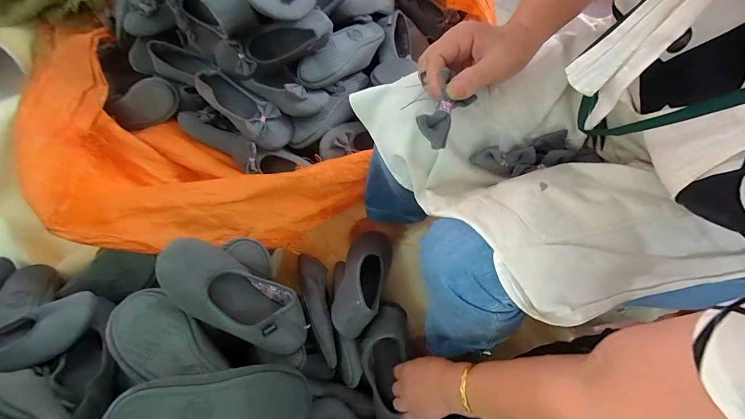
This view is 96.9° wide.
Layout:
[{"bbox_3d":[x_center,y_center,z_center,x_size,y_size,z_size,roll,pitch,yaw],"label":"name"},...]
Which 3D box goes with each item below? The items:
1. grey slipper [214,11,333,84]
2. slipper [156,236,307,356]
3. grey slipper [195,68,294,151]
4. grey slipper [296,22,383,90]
[{"bbox_3d":[-0.201,-0.328,0.667,0.250,0.092,0.070,-16,66,9],"label":"grey slipper"},{"bbox_3d":[-0.205,0.132,0.495,0.242,0.060,0.099,36,68,-9],"label":"slipper"},{"bbox_3d":[-0.276,-0.220,0.716,0.230,0.060,0.092,37,91,0],"label":"grey slipper"},{"bbox_3d":[-0.061,-0.347,0.731,0.078,0.053,0.243,38,71,15],"label":"grey slipper"}]

